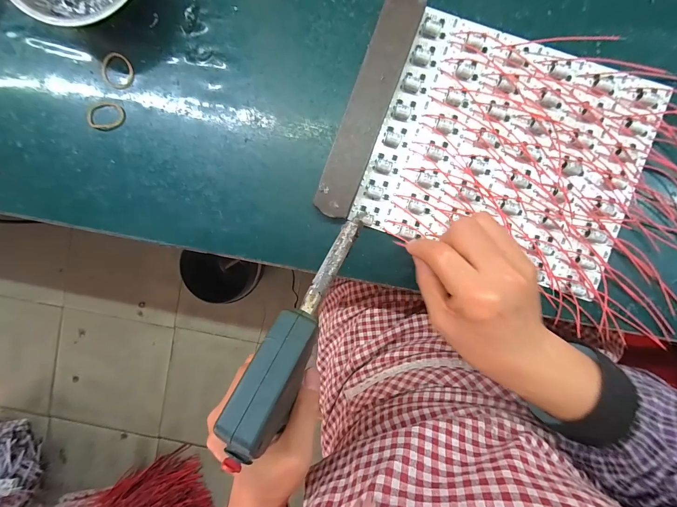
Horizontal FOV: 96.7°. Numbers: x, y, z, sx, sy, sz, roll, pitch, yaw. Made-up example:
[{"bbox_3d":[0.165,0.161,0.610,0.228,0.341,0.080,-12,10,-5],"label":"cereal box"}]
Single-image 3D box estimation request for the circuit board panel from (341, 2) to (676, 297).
[{"bbox_3d":[0.158,-0.090,0.272,0.233,0.013,0.204,20,93,0],"label":"circuit board panel"}]

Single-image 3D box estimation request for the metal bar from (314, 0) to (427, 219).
[{"bbox_3d":[0.026,-0.129,0.269,0.035,0.018,0.199,20,93,0],"label":"metal bar"}]

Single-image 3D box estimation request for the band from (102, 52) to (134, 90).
[{"bbox_3d":[-0.205,-0.169,0.280,0.027,0.004,0.035,-36,92,3],"label":"band"}]

